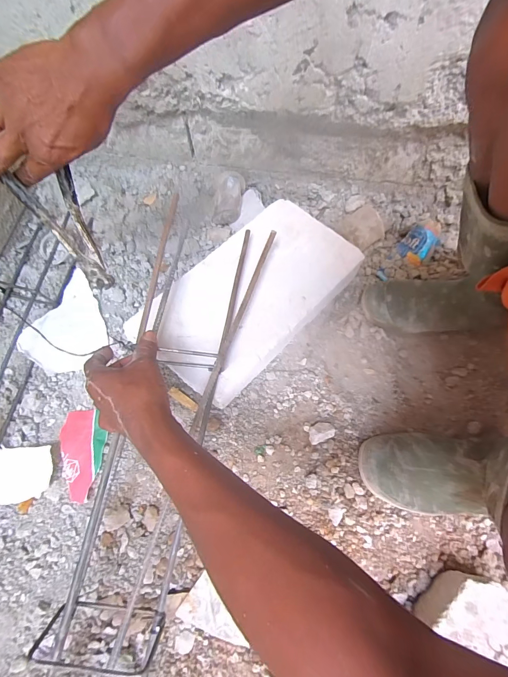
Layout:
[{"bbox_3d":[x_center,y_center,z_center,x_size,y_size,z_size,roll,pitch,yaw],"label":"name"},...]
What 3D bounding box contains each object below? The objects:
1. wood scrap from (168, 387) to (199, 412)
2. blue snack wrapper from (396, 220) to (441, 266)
[{"bbox_3d":[-0.117,0.100,0.536,0.059,0.005,0.015,31,74,13],"label":"wood scrap"},{"bbox_3d":[0.332,-0.195,0.636,0.093,0.030,0.062,-40,73,-12],"label":"blue snack wrapper"}]

